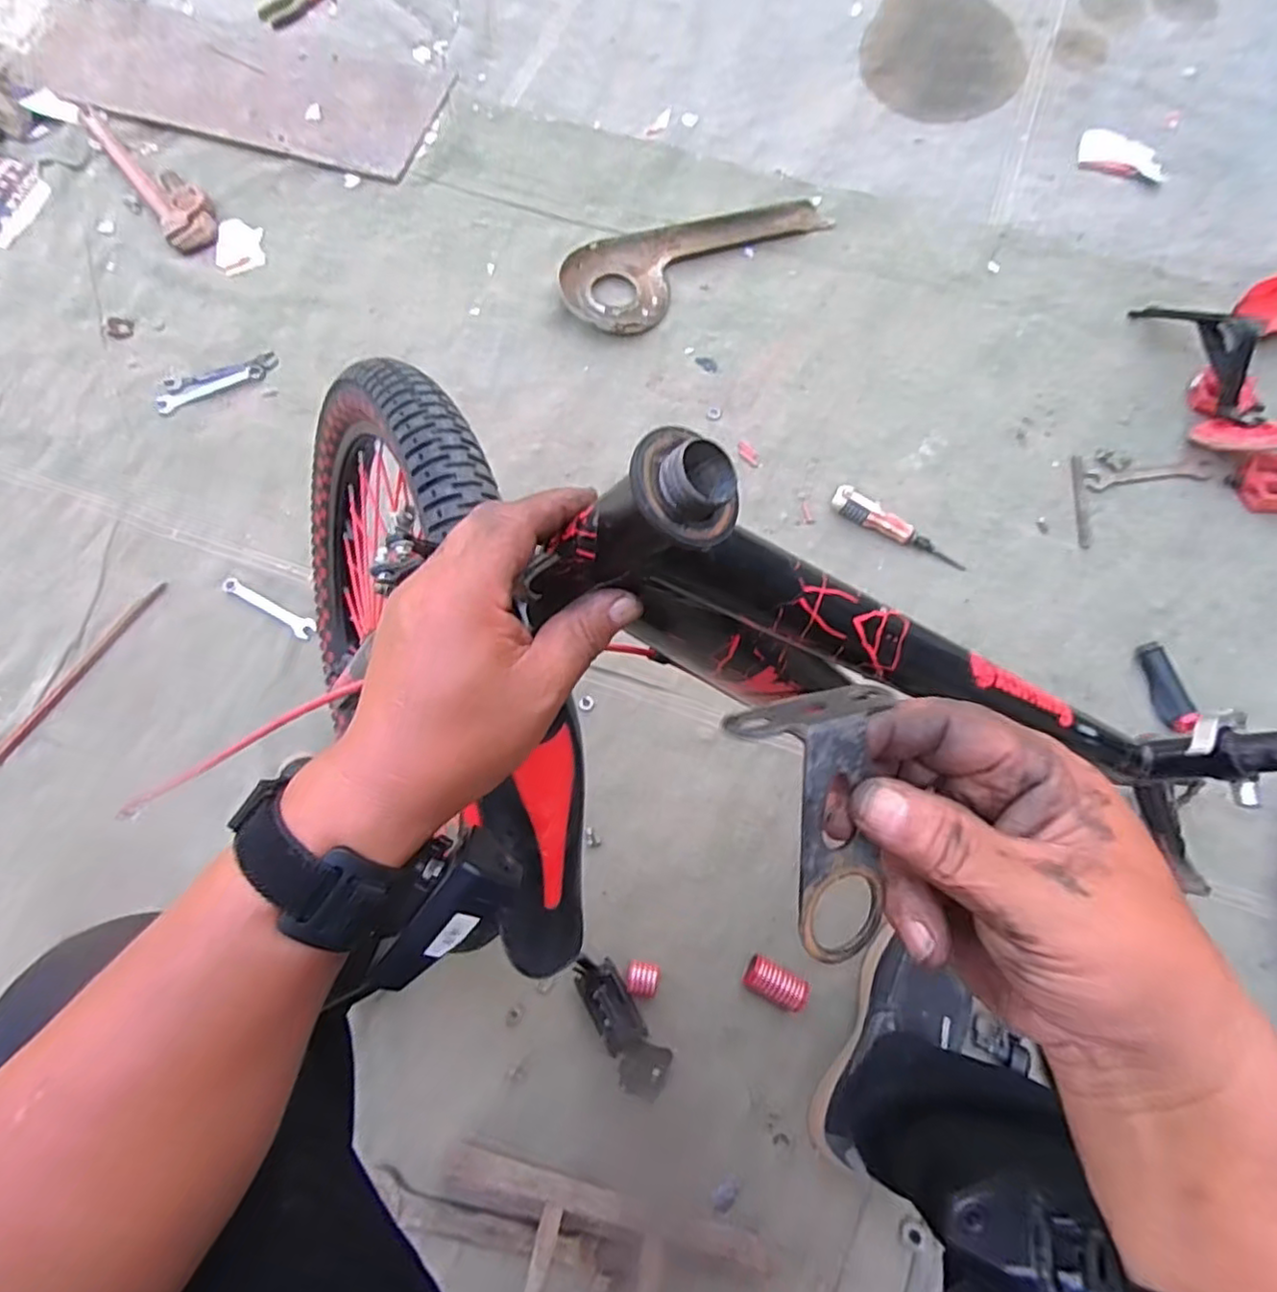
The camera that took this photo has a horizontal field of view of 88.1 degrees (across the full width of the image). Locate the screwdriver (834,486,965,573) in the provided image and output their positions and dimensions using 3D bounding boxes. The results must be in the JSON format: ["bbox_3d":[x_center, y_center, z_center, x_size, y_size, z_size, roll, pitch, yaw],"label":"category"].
[{"bbox_3d":[0.343,-0.152,0.868,0.190,0.038,0.031,28,77,6],"label":"screwdriver"}]

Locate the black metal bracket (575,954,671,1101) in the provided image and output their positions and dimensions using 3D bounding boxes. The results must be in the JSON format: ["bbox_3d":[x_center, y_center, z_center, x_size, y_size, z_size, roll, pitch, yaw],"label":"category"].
[{"bbox_3d":[-0.020,0.395,0.692,0.052,0.024,0.147,-31,78,-8],"label":"black metal bracket"}]

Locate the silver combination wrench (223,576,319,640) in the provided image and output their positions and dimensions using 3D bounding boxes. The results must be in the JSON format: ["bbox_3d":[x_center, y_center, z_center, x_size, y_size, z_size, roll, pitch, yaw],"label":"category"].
[{"bbox_3d":[-0.470,-0.049,0.841,0.119,0.009,0.025,32,77,-8],"label":"silver combination wrench"}]

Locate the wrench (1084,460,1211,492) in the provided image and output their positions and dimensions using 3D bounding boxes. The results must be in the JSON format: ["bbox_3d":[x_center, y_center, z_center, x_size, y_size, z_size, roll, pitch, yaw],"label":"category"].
[{"bbox_3d":[0.688,-0.231,0.895,0.169,0.006,0.031,-6,76,-2],"label":"wrench"}]

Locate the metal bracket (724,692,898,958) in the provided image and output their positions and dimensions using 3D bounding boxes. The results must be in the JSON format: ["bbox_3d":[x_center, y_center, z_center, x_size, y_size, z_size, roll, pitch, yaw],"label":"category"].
[{"bbox_3d":[0.059,0.058,0.214,0.053,0.028,0.088,-6,96,-2],"label":"metal bracket"}]

